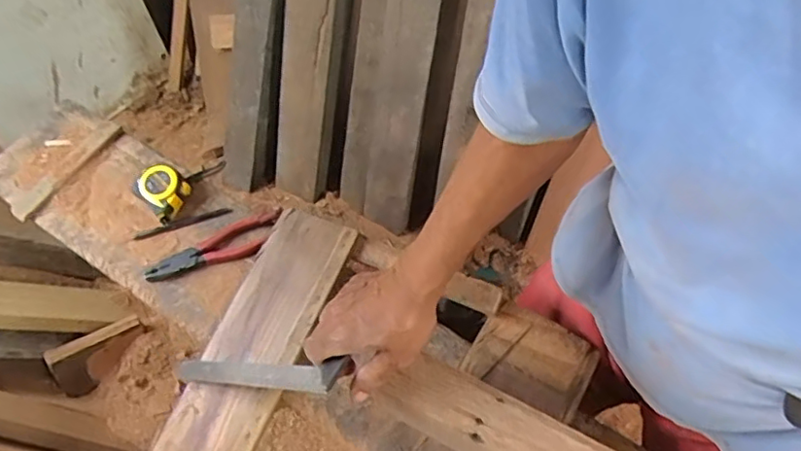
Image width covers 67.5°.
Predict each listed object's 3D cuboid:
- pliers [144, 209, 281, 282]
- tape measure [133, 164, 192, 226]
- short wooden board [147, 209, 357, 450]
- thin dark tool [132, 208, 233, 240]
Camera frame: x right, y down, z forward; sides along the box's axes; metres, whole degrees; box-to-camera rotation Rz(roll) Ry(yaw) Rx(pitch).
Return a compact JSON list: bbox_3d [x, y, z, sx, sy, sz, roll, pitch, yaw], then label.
[{"bbox_3d":[-0.249,0.030,0.804,0.186,0.017,0.051,-21,60,-10],"label":"pliers"},{"bbox_3d":[-0.333,-0.049,0.842,0.068,0.040,0.063,37,66,22],"label":"tape measure"},{"bbox_3d":[-0.188,0.163,0.728,0.122,0.027,0.392,22,75,15],"label":"short wooden board"},{"bbox_3d":[-0.302,-0.002,0.837,0.135,0.007,0.012,-17,59,-8],"label":"thin dark tool"}]

